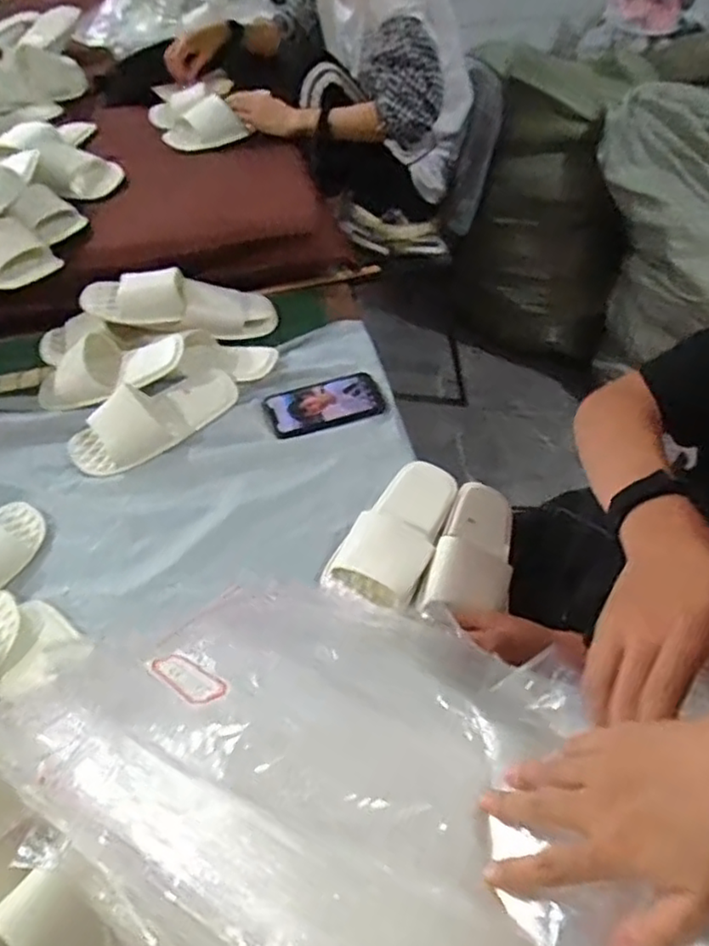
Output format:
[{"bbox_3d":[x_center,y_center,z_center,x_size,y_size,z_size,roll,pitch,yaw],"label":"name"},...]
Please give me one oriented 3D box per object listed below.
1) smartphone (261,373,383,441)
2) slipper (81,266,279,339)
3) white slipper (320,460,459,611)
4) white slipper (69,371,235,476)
[{"bbox_3d":[-0.042,-0.094,0.922,0.157,0.014,0.090,-14,55,-9],"label":"smartphone"},{"bbox_3d":[-0.252,-0.251,0.984,0.274,0.082,0.114,4,49,-17],"label":"slipper"},{"bbox_3d":[0.052,0.067,0.789,0.095,0.057,0.207,37,51,-2],"label":"white slipper"},{"bbox_3d":[-0.267,-0.075,0.888,0.233,0.052,0.097,-23,53,-16],"label":"white slipper"}]

